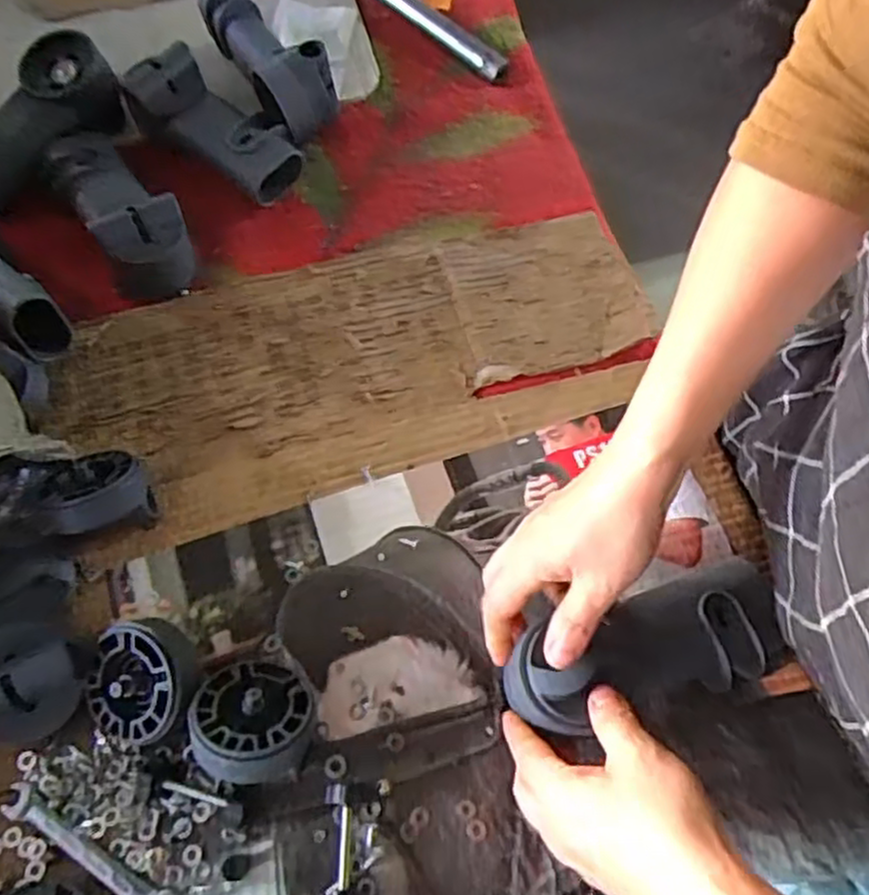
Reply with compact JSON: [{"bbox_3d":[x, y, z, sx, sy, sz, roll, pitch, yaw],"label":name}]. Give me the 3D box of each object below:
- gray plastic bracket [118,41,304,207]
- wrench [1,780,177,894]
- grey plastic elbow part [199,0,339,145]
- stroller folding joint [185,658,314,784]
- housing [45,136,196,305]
[{"bbox_3d":[-0.177,-0.262,0.606,0.144,0.063,0.057,37,68,-1],"label":"gray plastic bracket"},{"bbox_3d":[-0.186,0.219,0.396,0.114,0.004,0.020,29,67,14],"label":"wrench"},{"bbox_3d":[-0.144,-0.328,0.620,0.058,0.066,0.145,-39,83,-18],"label":"grey plastic elbow part"},{"bbox_3d":[-0.099,0.145,0.403,0.067,0.026,0.067,7,30,-4],"label":"stroller folding joint"},{"bbox_3d":[-0.242,-0.190,0.568,0.063,0.053,0.165,-30,67,-14],"label":"housing"}]

